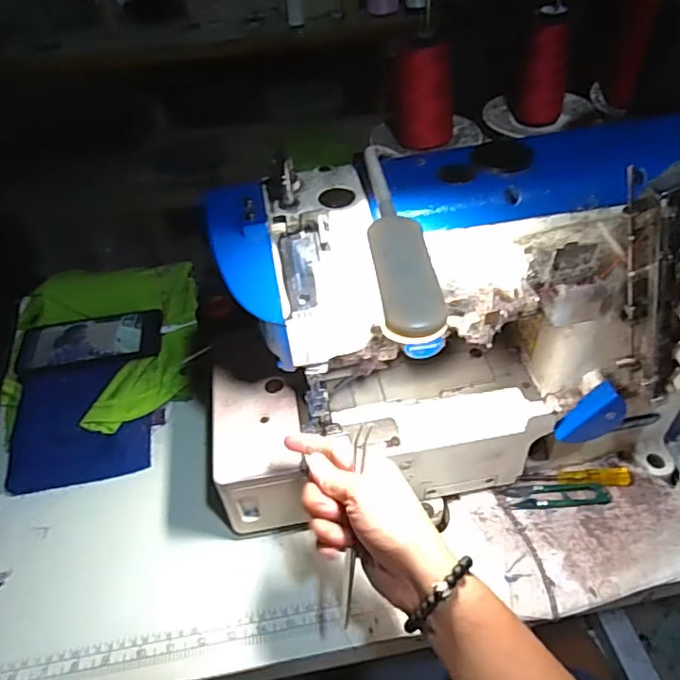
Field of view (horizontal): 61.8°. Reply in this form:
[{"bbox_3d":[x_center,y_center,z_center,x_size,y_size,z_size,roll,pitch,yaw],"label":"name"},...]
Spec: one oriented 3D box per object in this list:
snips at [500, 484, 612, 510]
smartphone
[{"bbox_3d":[0.211,0.150,0.550,0.099,0.005,0.026,-5,45,0],"label":"snips"},{"bbox_3d":[-0.305,0.004,0.689,0.172,0.016,0.085,-9,45,-4],"label":"smartphone"}]

